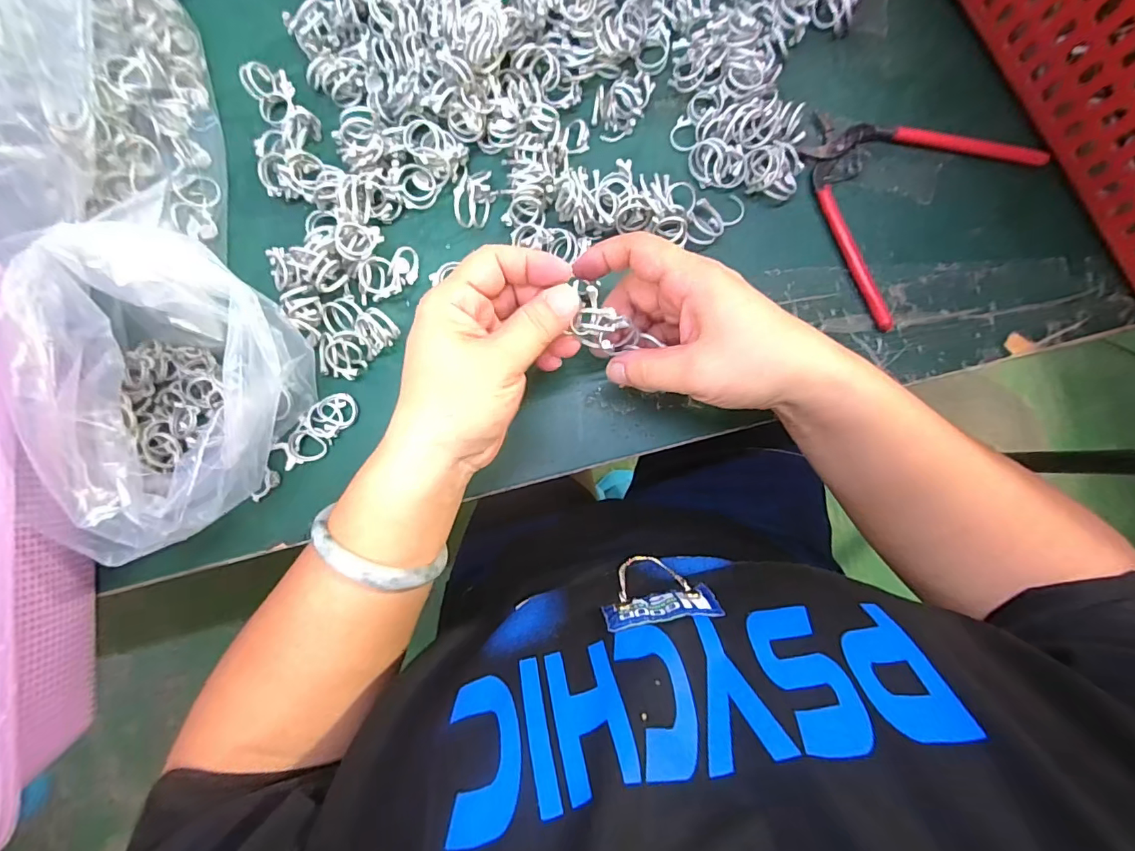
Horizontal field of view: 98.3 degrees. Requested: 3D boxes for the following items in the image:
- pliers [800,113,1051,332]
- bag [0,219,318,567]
[{"bbox_3d":[0.243,-0.158,0.327,0.147,0.011,0.146,-22,87,-2],"label":"pliers"},{"bbox_3d":[-0.210,-0.020,0.266,0.118,0.092,0.154,-20,87,-2],"label":"bag"}]

